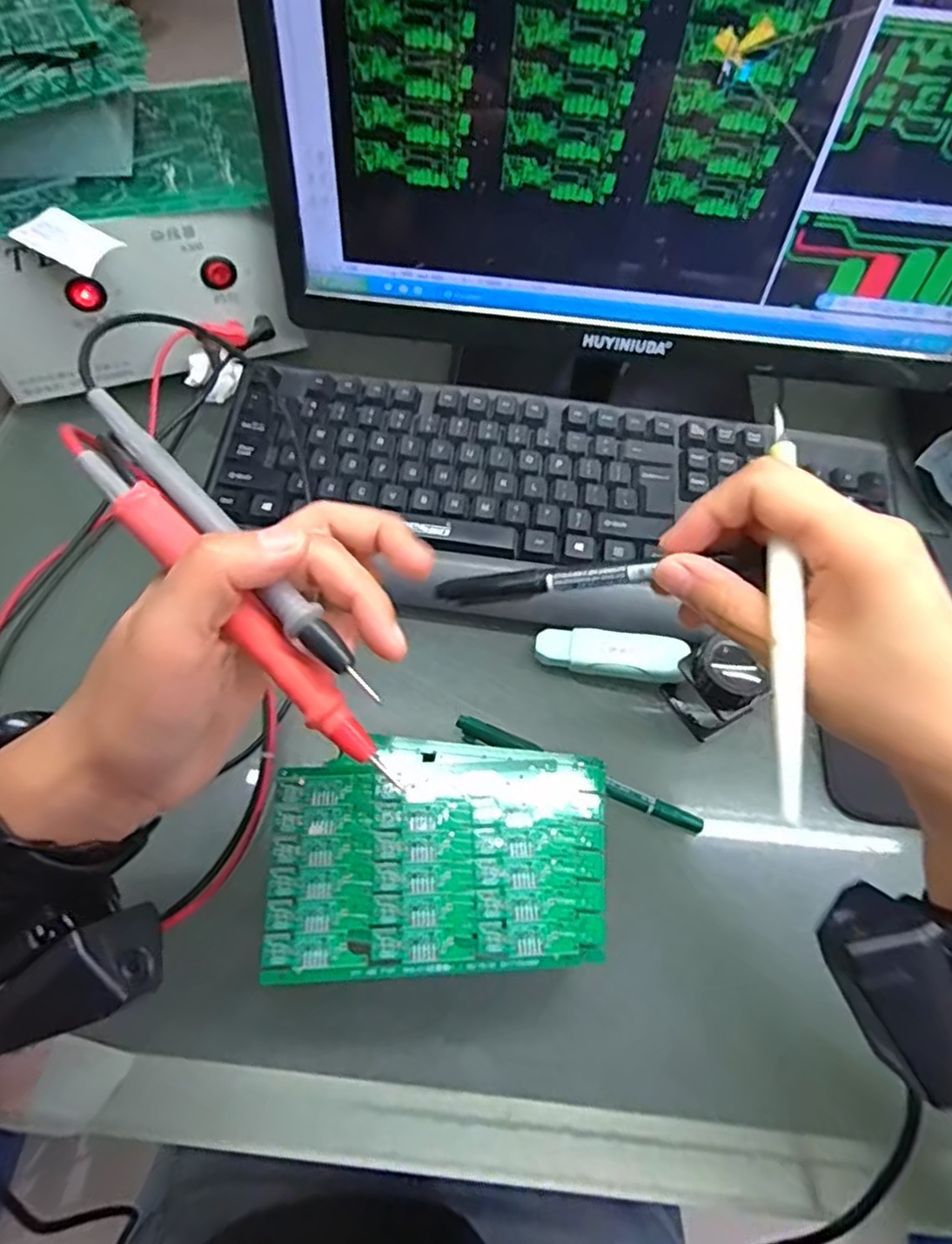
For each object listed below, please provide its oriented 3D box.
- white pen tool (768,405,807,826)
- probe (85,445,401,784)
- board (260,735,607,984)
[{"bbox_3d":[0.103,-0.006,0.226,0.008,0.006,0.139,8,69,0],"label":"white pen tool"},{"bbox_3d":[-0.072,-0.001,0.213,0.136,0.014,0.016,45,66,2],"label":"probe"},{"bbox_3d":[-0.014,0.099,0.300,0.144,0.006,0.096,-1,61,-5],"label":"board"}]

